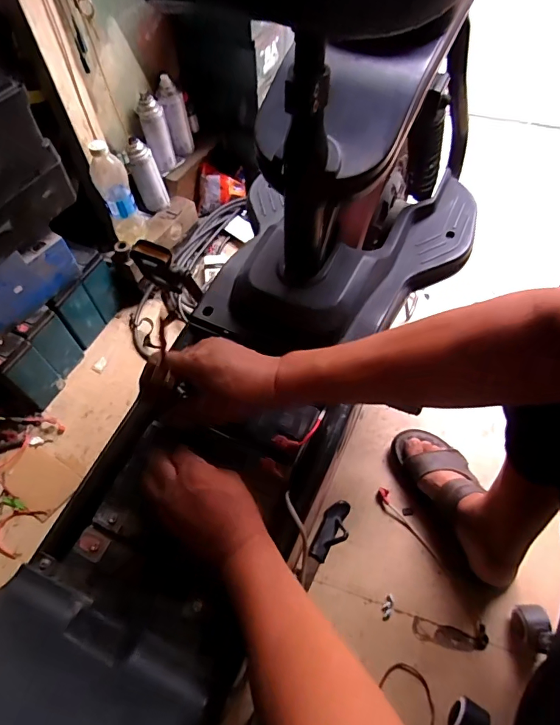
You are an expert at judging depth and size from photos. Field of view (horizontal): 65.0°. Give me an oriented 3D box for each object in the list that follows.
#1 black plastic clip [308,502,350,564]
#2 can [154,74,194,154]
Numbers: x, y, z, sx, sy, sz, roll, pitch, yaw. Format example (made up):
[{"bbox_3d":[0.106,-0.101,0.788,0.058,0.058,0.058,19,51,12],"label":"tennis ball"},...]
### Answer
[{"bbox_3d":[0.075,0.238,0.624,0.039,0.027,0.092,21,61,14],"label":"black plastic clip"},{"bbox_3d":[-0.237,-0.554,1.000,0.057,0.152,0.065,-8,58,-3],"label":"can"}]

